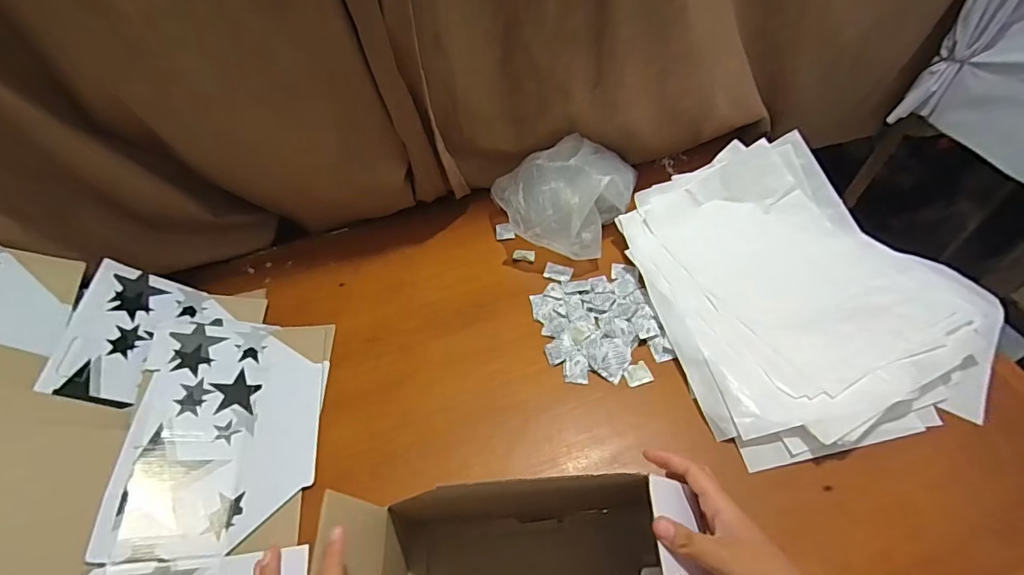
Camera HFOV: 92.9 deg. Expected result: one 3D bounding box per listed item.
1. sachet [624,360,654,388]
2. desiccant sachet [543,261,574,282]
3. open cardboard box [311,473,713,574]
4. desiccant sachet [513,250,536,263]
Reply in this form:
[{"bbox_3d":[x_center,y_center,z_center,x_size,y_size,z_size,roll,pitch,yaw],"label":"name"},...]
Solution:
[{"bbox_3d":[0.162,0.111,0.629,0.033,0.007,0.030,-16,51,-8],"label":"sachet"},{"bbox_3d":[0.070,-0.024,0.741,0.042,0.005,0.028,15,54,16],"label":"desiccant sachet"},{"bbox_3d":[0.019,0.268,0.423,0.284,0.192,0.146,-4,53,1],"label":"open cardboard box"},{"bbox_3d":[0.019,-0.051,0.765,0.035,0.011,0.018,11,55,13],"label":"desiccant sachet"}]

